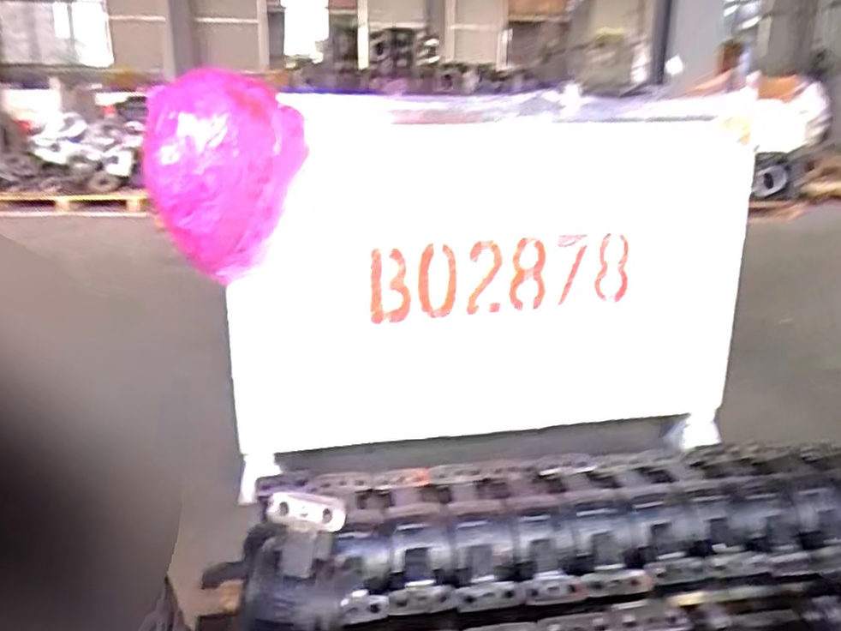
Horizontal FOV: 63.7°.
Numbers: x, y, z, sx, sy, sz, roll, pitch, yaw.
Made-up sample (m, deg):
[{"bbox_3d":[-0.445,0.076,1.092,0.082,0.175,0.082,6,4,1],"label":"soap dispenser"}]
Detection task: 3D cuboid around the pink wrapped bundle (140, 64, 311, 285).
[{"bbox_3d":[-0.274,-0.184,0.979,0.230,0.292,0.157,-5,20,-17],"label":"pink wrapped bundle"}]

